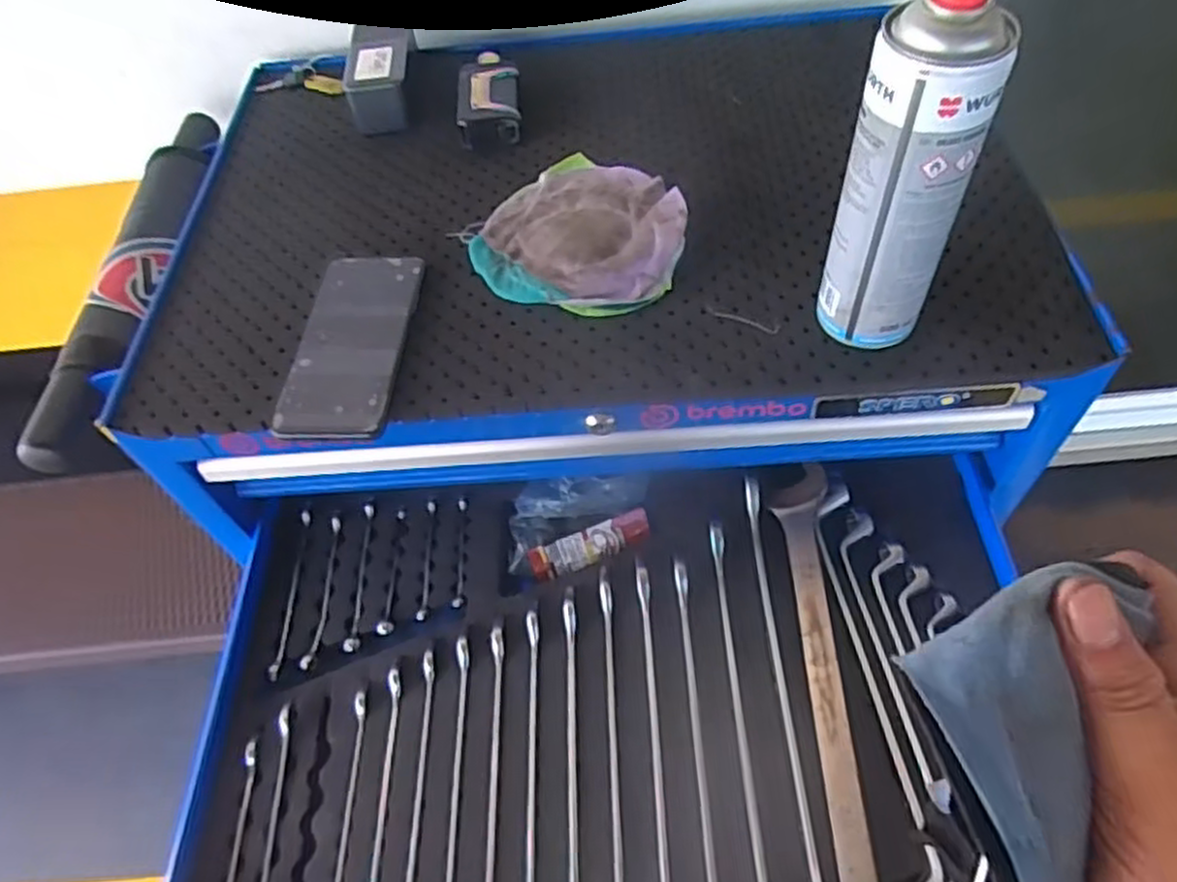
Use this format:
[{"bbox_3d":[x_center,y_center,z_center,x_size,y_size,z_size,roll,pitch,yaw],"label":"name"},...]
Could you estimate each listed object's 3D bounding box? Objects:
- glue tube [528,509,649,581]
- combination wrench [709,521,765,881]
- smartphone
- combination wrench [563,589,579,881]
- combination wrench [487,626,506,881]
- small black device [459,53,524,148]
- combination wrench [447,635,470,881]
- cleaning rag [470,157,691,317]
[{"bbox_3d":[0.003,0.085,0.617,0.100,0.022,0.024,-21,55,-10],"label":"glue tube"},{"bbox_3d":[0.104,0.182,0.524,0.016,0.018,0.276,-2,54,3],"label":"combination wrench"},{"bbox_3d":[-0.165,-0.072,0.537,0.076,0.012,0.164,1,54,6],"label":"smartphone"},{"bbox_3d":[-0.011,0.211,0.515,0.013,0.016,0.230,-3,54,3],"label":"combination wrench"},{"bbox_3d":[-0.064,0.231,0.521,0.014,0.018,0.211,-3,54,3],"label":"combination wrench"},{"bbox_3d":[-0.087,-0.306,0.683,0.054,0.027,0.103,-6,54,1],"label":"small black device"},{"bbox_3d":[-0.090,0.236,0.523,0.013,0.024,0.203,-3,54,3],"label":"combination wrench"},{"bbox_3d":[-0.002,-0.164,0.577,0.153,0.027,0.152,16,57,16],"label":"cleaning rag"}]

